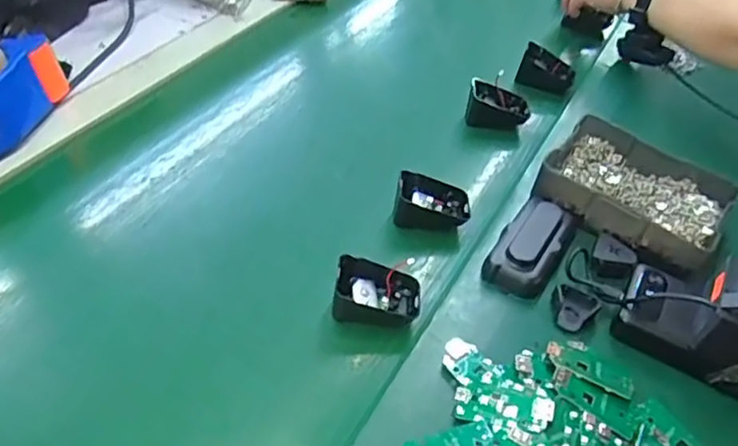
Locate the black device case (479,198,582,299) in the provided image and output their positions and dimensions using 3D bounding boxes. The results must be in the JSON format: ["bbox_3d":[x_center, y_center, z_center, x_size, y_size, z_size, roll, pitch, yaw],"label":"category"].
[{"bbox_3d":[0.144,0.014,0.539,0.054,0.024,0.114,24,47,20],"label":"black device case"}]

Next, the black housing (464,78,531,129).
[{"bbox_3d":[0.143,-0.128,0.687,0.068,0.044,0.034,8,44,5],"label":"black housing"}]

